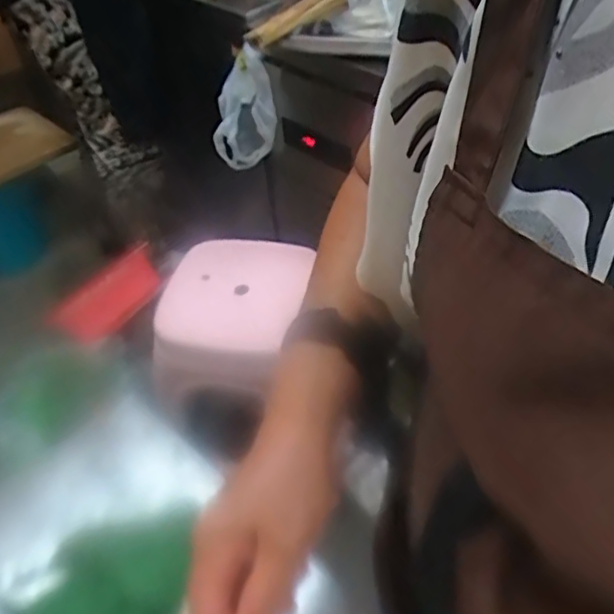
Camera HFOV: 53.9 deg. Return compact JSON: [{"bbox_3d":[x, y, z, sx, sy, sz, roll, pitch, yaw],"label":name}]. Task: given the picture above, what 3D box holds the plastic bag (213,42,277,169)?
[{"bbox_3d":[-0.149,-0.458,1.435,0.132,0.256,0.090,-36,52,-26],"label":"plastic bag"}]

